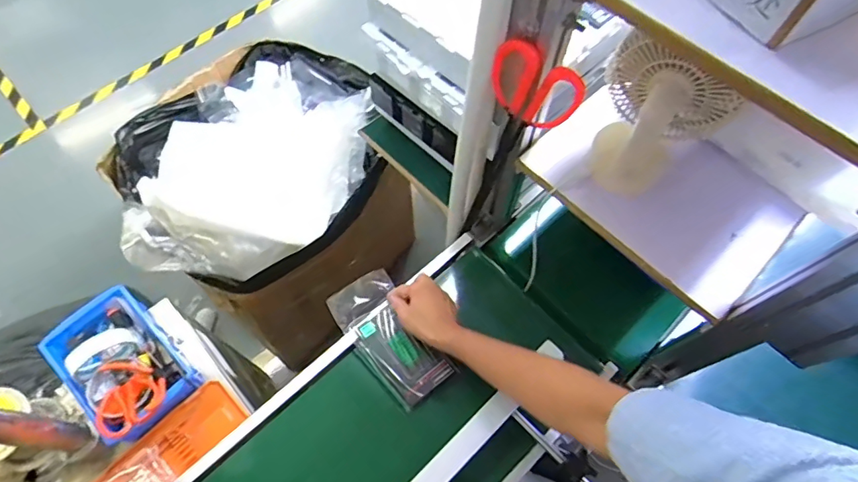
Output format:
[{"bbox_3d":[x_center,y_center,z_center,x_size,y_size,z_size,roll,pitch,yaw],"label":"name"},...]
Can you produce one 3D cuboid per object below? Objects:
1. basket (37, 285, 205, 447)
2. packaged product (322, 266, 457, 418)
[{"bbox_3d":[-0.460,0.185,0.749,0.142,0.079,0.223,-39,71,-18],"label":"basket"},{"bbox_3d":[-0.055,0.131,0.687,0.094,0.021,0.191,-37,69,-6],"label":"packaged product"}]

